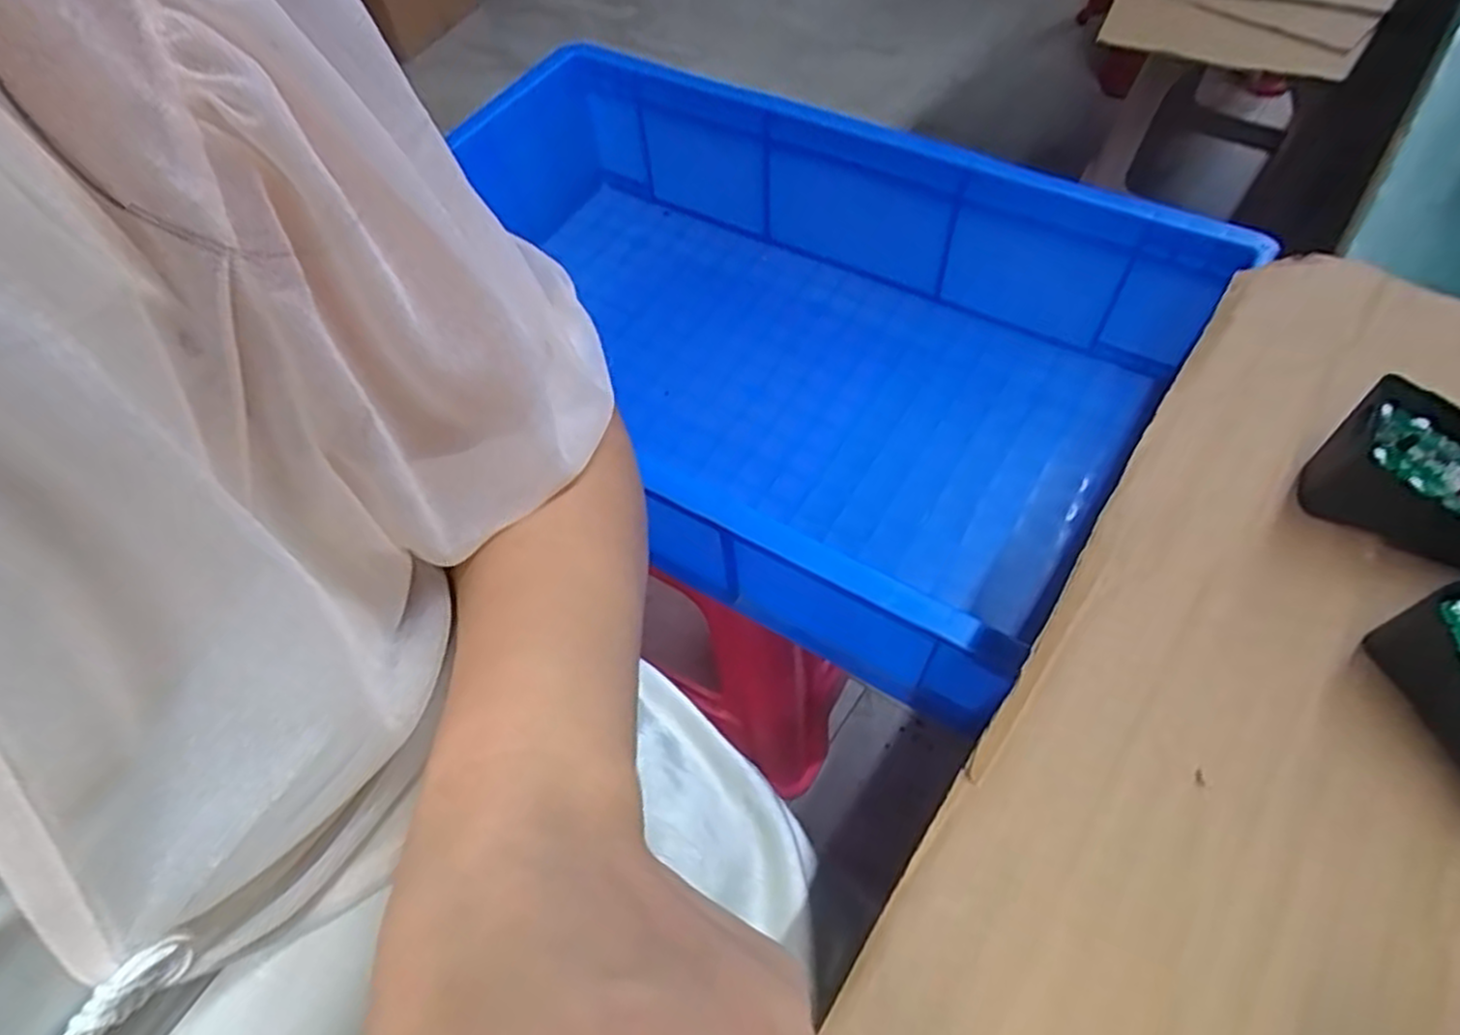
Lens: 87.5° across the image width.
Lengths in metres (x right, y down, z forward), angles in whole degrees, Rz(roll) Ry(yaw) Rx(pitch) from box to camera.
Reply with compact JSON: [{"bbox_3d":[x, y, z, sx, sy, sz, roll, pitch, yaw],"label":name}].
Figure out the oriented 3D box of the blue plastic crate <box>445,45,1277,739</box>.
[{"bbox_3d":[0.000,-0.150,0.633,0.612,0.165,0.389,26,63,20],"label":"blue plastic crate"}]

